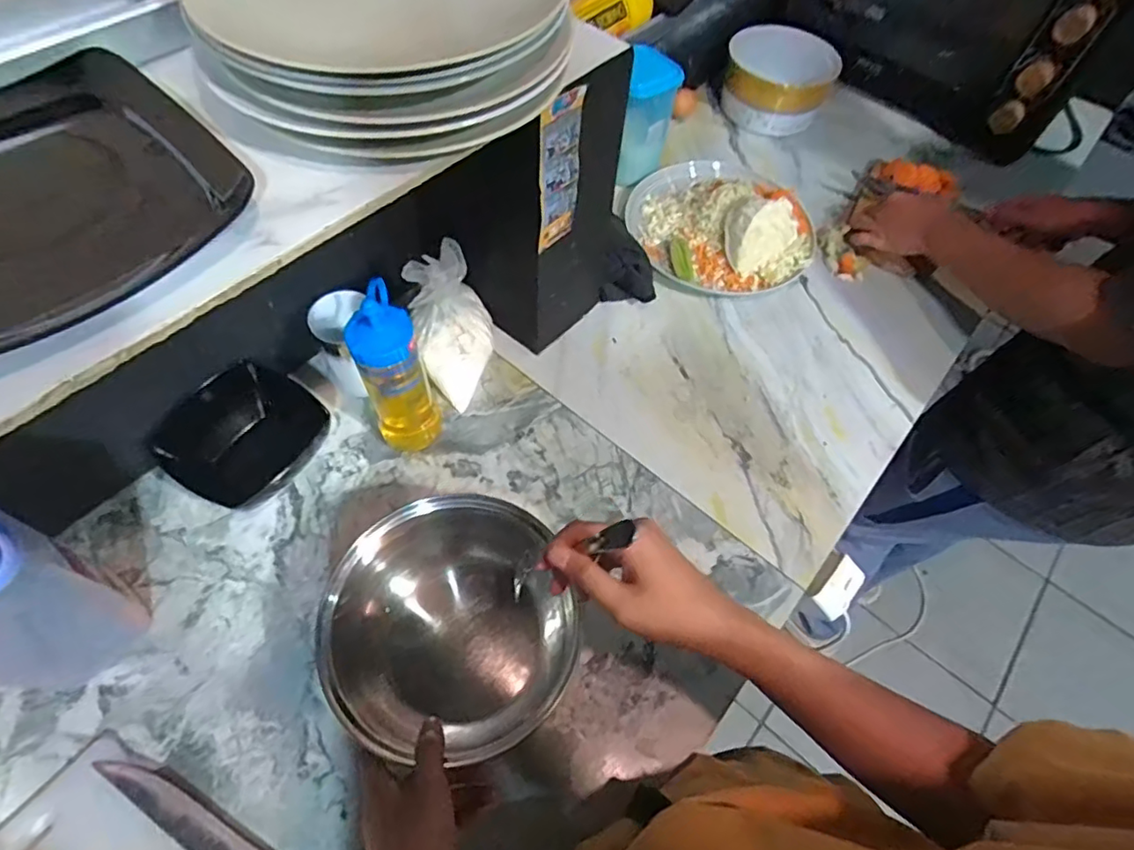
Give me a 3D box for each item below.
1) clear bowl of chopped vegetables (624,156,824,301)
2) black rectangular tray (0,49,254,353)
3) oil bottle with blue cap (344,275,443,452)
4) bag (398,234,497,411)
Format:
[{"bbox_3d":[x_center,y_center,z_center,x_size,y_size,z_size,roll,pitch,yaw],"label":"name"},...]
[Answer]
[{"bbox_3d":[0.221,-0.306,0.814,0.255,0.095,0.251,2,59,-3],"label":"clear bowl of chopped vegetables"},{"bbox_3d":[-0.333,-0.135,0.349,0.194,0.029,0.223,40,65,18],"label":"black rectangular tray"},{"bbox_3d":[-0.165,-0.040,0.568,0.061,0.208,0.062,-15,62,-12],"label":"oil bottle with blue cap"},{"bbox_3d":[-0.123,-0.106,0.635,0.082,0.166,0.102,-9,60,-9],"label":"bag"}]

